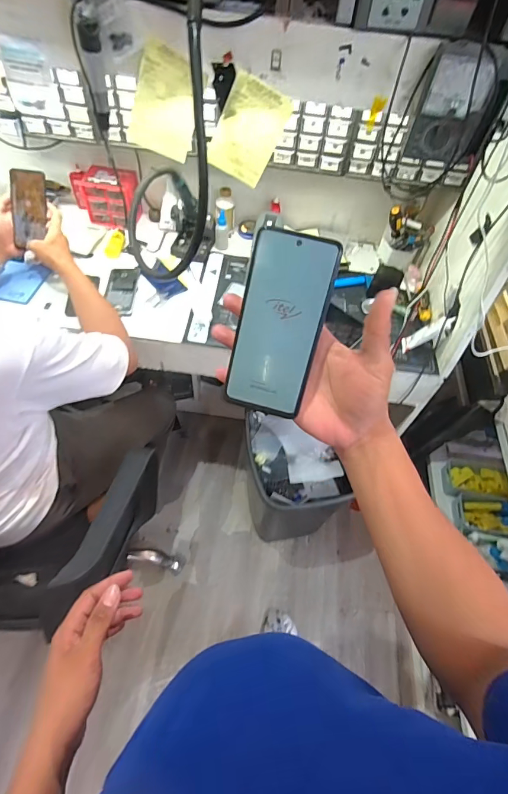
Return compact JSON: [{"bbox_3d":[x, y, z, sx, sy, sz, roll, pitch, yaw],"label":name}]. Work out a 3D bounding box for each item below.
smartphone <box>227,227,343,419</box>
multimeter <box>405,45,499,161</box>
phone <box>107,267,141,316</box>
[{"bbox_3d":[0.023,-0.062,0.353,0.072,0.157,0.005,14,16,4],"label":"smartphone"},{"bbox_3d":[0.310,-0.439,0.605,0.110,0.142,0.035,9,57,1],"label":"multimeter"},{"bbox_3d":[-0.327,-0.266,0.974,0.069,0.015,0.158,2,57,-4],"label":"phone"}]

